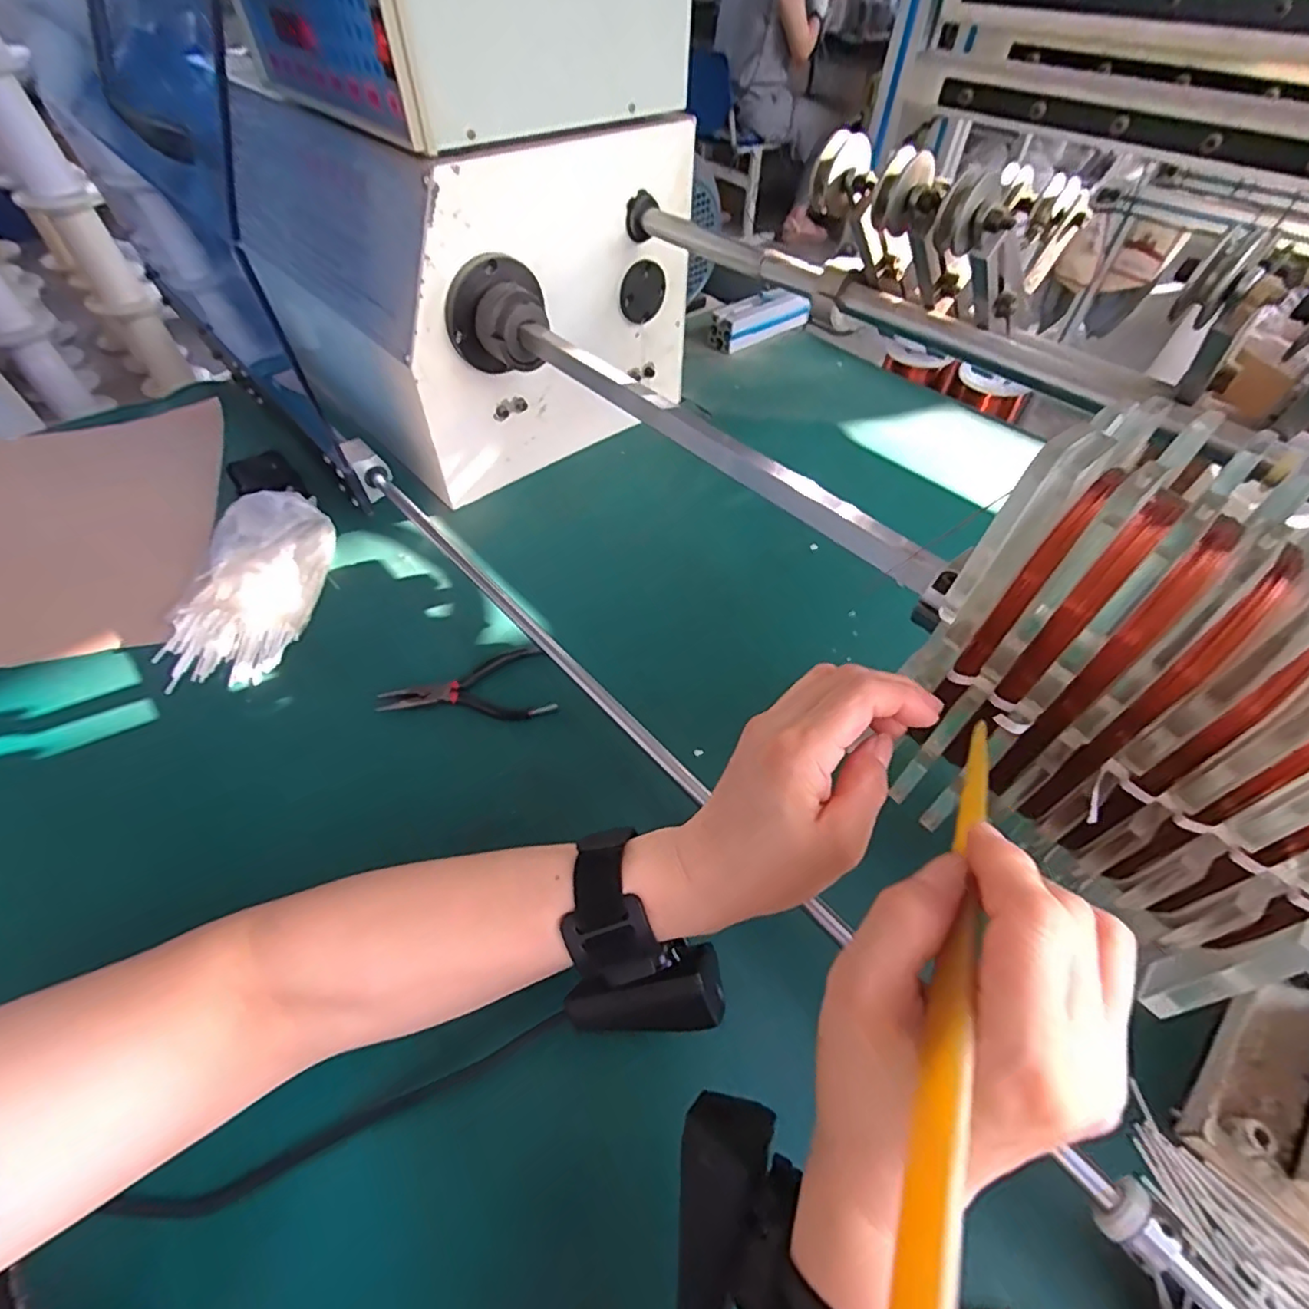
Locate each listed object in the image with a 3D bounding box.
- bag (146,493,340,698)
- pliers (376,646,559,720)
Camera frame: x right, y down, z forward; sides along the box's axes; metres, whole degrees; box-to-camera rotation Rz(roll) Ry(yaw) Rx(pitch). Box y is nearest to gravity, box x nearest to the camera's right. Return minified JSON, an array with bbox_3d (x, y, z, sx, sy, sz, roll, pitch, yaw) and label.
[{"bbox_3d":[-0.329,-0.058,0.482,0.107,0.050,0.169,0,51,-1],"label":"bag"},{"bbox_3d":[-0.137,0.027,0.440,0.119,0.009,0.057,-12,53,-10],"label":"pliers"}]

